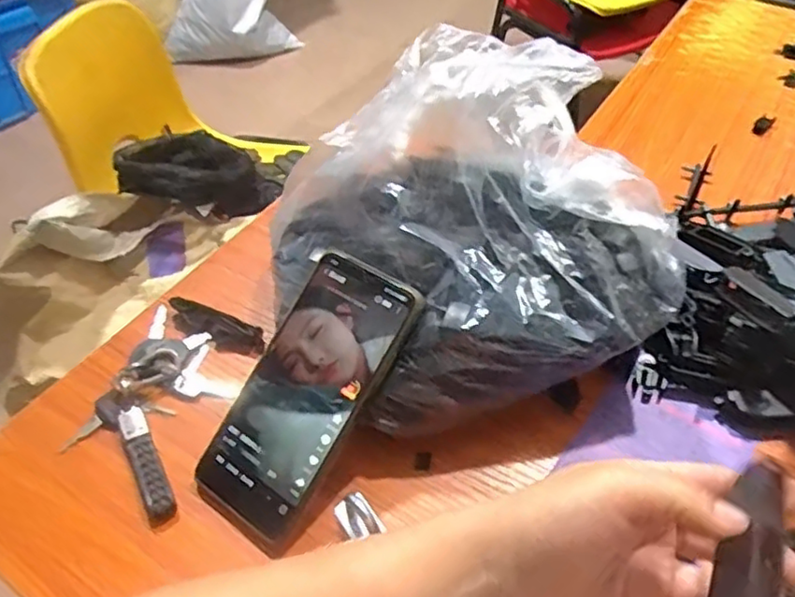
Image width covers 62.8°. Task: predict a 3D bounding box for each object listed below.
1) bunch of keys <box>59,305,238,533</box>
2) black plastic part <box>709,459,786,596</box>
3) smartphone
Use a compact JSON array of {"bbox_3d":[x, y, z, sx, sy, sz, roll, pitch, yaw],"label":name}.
[{"bbox_3d":[-0.160,0.072,0.438,0.093,0.029,0.144,11,48,15],"label":"bunch of keys"},{"bbox_3d":[0.142,0.102,0.259,0.022,0.009,0.070,15,83,18],"label":"black plastic part"},{"bbox_3d":[-0.056,0.056,0.394,0.078,0.009,0.172,28,85,28],"label":"smartphone"}]

